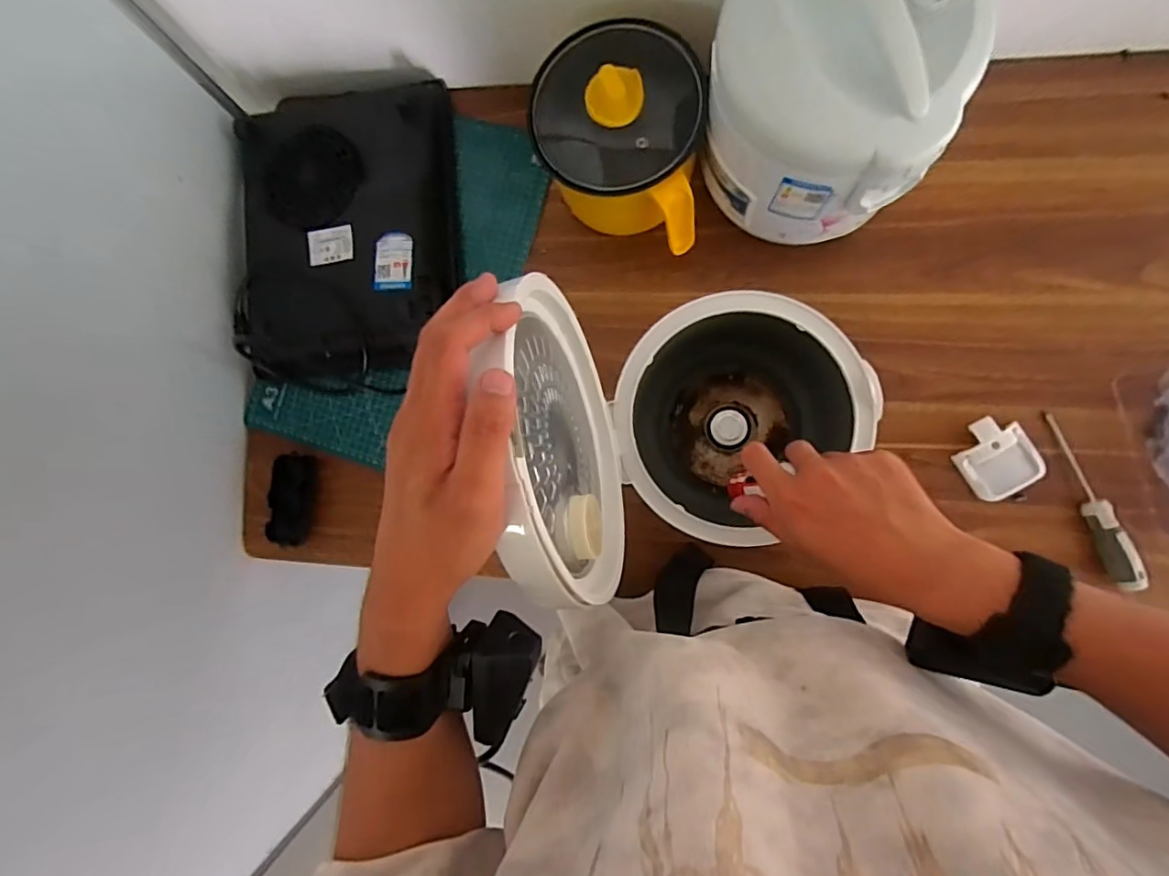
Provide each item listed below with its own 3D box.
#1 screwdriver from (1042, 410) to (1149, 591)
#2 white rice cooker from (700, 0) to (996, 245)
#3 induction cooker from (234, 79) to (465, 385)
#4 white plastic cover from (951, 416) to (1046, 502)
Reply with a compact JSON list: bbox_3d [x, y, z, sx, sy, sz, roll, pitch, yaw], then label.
[{"bbox_3d":[0.509,0.061,0.559,0.024,0.029,0.181,-18,84,7],"label":"screwdriver"},{"bbox_3d":[0.218,-0.310,0.501,0.202,0.191,0.191,-1,86,9],"label":"white rice cooker"},{"bbox_3d":[-0.292,-0.249,0.681,0.268,0.062,0.352,-2,86,8],"label":"induction cooker"},{"bbox_3d":[0.428,0.019,0.582,0.078,0.019,0.078,-30,89,4],"label":"white plastic cover"}]

